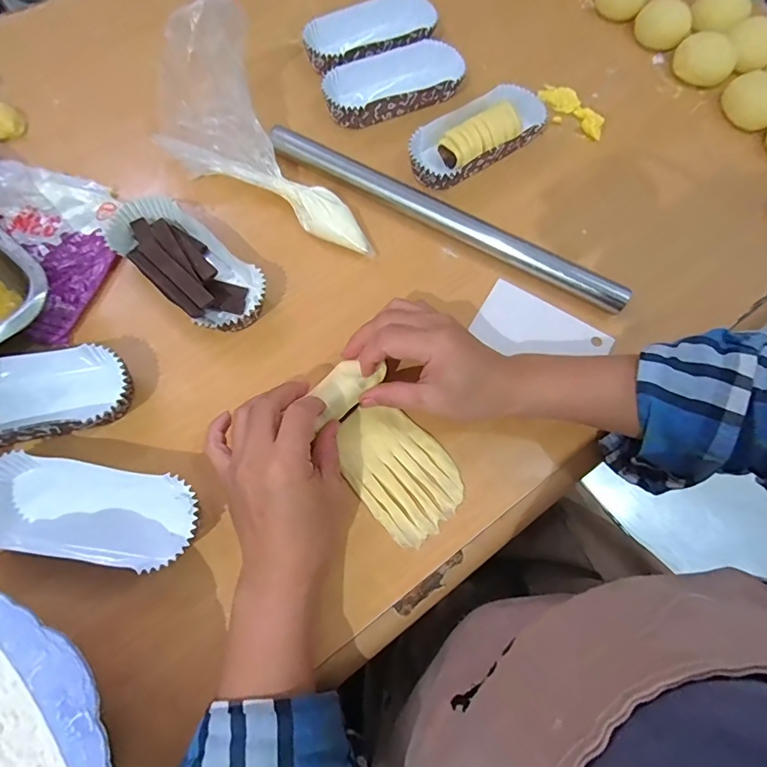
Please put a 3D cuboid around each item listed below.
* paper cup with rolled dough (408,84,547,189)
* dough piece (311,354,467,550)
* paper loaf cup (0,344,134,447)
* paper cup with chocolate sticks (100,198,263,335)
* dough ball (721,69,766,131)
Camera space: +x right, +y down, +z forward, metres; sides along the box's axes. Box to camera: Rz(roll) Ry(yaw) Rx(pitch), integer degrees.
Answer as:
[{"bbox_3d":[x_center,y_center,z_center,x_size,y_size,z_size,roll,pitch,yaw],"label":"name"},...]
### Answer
[{"bbox_3d":[0.087,-0.243,0.432,0.146,0.029,0.066,-30,74,-12],"label":"paper cup with rolled dough"},{"bbox_3d":[0.002,0.048,0.339,0.070,0.022,0.135,-34,87,-13],"label":"dough piece"},{"bbox_3d":[-0.262,0.012,0.330,0.147,0.031,0.067,-12,71,-7],"label":"paper loaf cup"},{"bbox_3d":[-0.165,-0.103,0.385,0.155,0.035,0.071,40,73,12],"label":"paper cup with chocolate sticks"},{"bbox_3d":[0.390,-0.298,0.473,0.043,0.029,0.057,-15,71,-8],"label":"dough ball"}]

